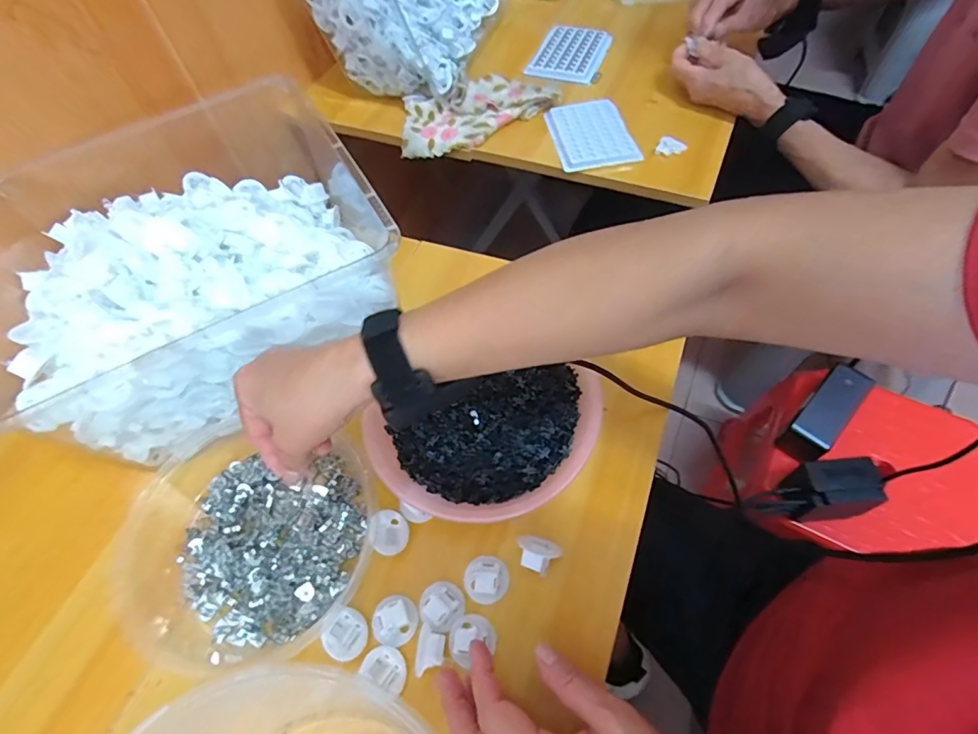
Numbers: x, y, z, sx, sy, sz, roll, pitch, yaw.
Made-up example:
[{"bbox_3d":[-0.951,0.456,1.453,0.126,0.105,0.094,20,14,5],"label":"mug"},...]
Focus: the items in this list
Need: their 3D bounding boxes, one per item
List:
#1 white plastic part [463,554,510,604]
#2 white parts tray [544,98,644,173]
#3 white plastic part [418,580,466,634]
[{"bbox_3d":[-0.001,0.153,0.363,0.031,0.010,0.032,-2,58,3],"label":"white plastic part"},{"bbox_3d":[0.132,-0.302,0.642,0.095,0.006,0.133,-9,58,-1],"label":"white parts tray"},{"bbox_3d":[-0.033,0.171,0.358,0.030,0.017,0.031,-2,58,3],"label":"white plastic part"}]

